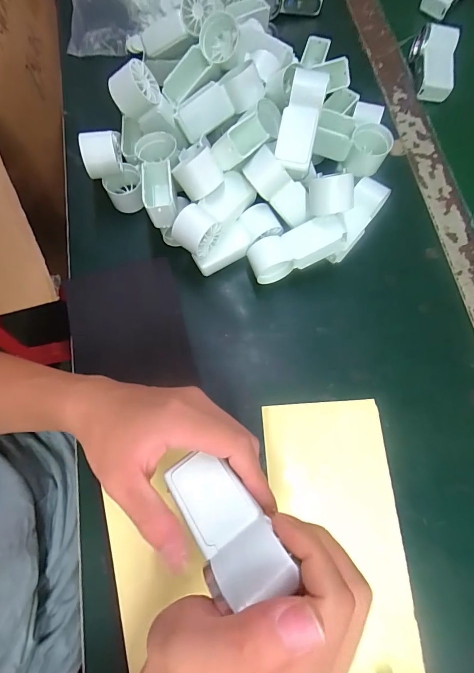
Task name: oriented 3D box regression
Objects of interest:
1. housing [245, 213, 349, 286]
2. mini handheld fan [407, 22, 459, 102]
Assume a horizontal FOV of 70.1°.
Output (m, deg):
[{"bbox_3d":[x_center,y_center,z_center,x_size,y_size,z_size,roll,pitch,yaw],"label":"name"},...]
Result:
[{"bbox_3d":[0.058,-0.087,0.337,0.092,0.036,0.032,-22,74,14],"label":"housing"},{"bbox_3d":[0.257,-0.359,0.440,0.048,0.032,0.096,9,73,1],"label":"mini handheld fan"}]

